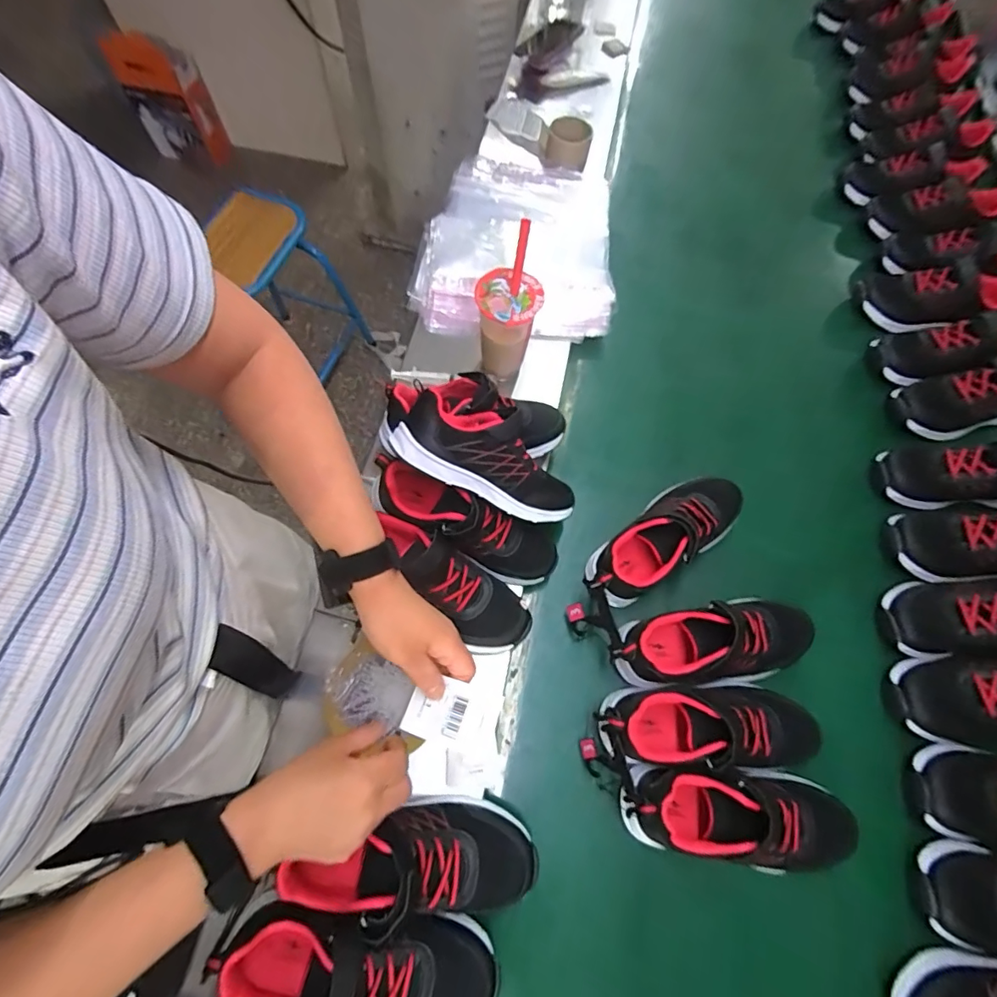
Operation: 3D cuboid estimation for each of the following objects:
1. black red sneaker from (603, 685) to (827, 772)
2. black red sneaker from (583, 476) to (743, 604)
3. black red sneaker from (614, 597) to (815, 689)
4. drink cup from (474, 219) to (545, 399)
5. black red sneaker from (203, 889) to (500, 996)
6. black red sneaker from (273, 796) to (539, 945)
[{"bbox_3d":[0.229,0.253,0.544,0.231,0.102,0.080,4,68,-1],"label":"black red sneaker"},{"bbox_3d":[0.211,0.048,0.618,0.232,0.090,0.084,-33,73,-15],"label":"black red sneaker"},{"bbox_3d":[0.248,0.175,0.577,0.221,0.099,0.086,-7,69,-6],"label":"black red sneaker"},{"bbox_3d":[0.011,-0.236,0.650,0.078,0.213,0.081,5,68,-1],"label":"drink cup"},{"bbox_3d":[-0.122,0.408,0.415,0.231,0.079,0.093,16,68,4],"label":"black red sneaker"},{"bbox_3d":[-0.077,0.335,0.441,0.221,0.074,0.090,-1,68,-3],"label":"black red sneaker"}]

